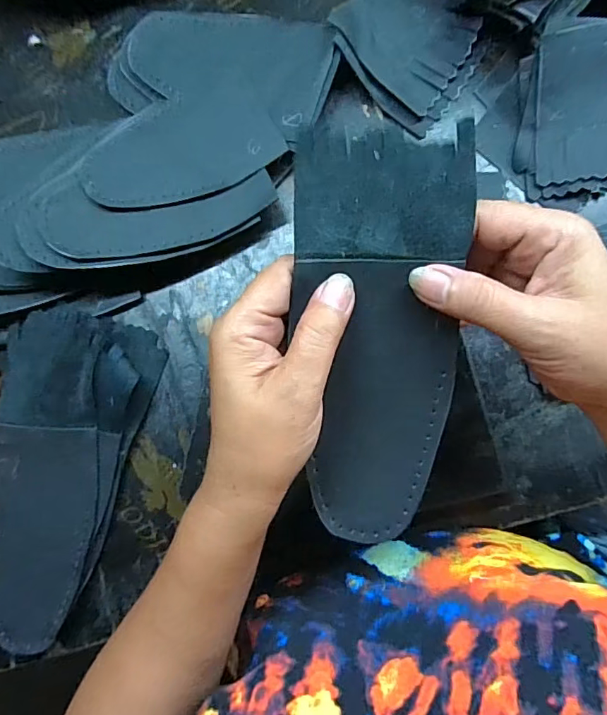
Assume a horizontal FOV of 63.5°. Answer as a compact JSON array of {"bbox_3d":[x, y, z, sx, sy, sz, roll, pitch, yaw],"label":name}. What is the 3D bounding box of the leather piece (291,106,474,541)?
[{"bbox_3d":[0.039,-0.007,0.251,0.082,0.035,0.205,0,102,7],"label":"leather piece"}]

